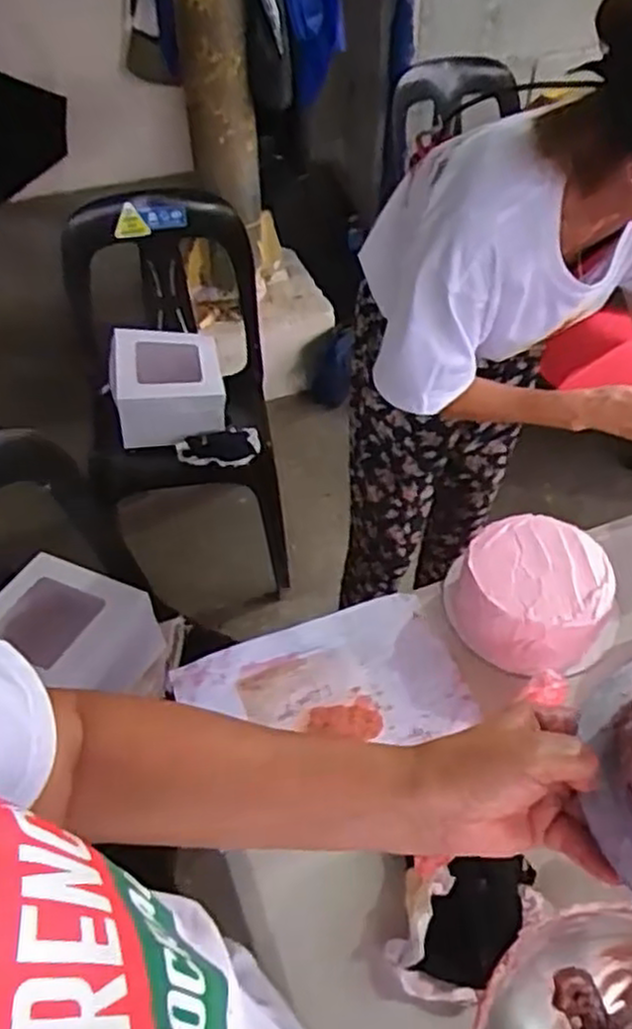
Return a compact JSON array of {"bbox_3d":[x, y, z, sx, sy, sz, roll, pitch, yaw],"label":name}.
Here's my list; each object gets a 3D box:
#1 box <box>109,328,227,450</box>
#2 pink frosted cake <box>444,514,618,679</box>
[{"bbox_3d":[-0.326,-0.284,1.660,0.238,0.147,0.215,-6,47,-5],"label":"box"},{"bbox_3d":[0.241,0.092,0.830,0.162,0.099,0.166,-1,46,1],"label":"pink frosted cake"}]

